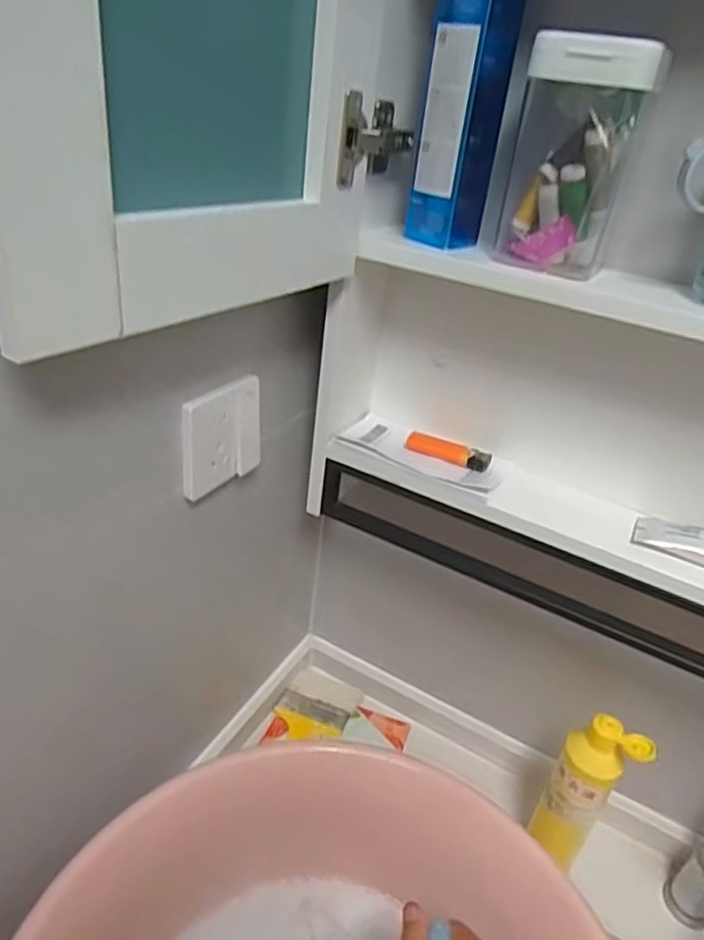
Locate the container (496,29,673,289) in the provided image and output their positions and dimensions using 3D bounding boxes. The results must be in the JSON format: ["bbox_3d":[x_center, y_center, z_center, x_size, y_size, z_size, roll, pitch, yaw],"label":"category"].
[{"bbox_3d":[0.156,-0.217,0.448,0.083,0.147,0.050,15,32,11],"label":"container"}]

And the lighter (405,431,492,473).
[{"bbox_3d":[0.092,-0.019,0.606,0.081,0.012,0.024,18,33,17],"label":"lighter"}]

